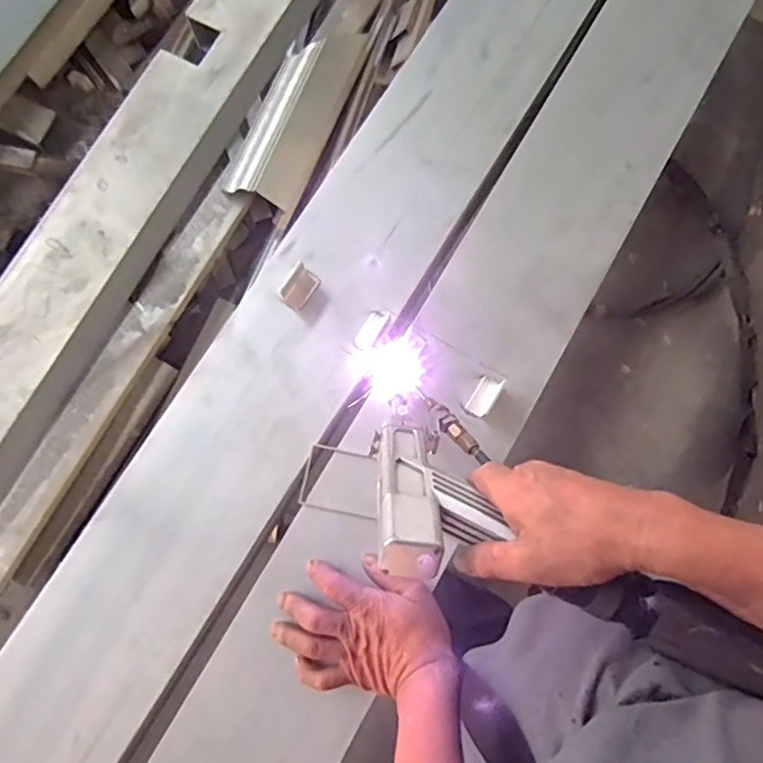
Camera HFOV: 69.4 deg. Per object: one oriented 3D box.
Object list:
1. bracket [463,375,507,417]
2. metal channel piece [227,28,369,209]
[{"bbox_3d":[0.106,0.015,0.566,0.024,0.012,0.046,33,81,5],"label":"bracket"},{"bbox_3d":[-0.223,-0.716,1.437,0.193,0.084,0.572,20,80,3],"label":"metal channel piece"}]

